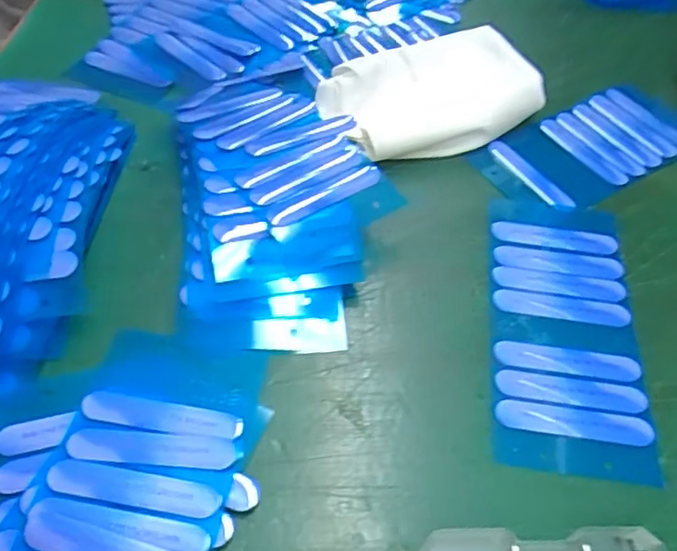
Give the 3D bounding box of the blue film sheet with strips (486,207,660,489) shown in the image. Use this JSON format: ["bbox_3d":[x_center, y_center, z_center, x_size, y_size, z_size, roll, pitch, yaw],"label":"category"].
[{"bbox_3d":[0.085,0.017,0.232,0.053,0.004,0.118,8,52,2],"label":"blue film sheet with strips"}]

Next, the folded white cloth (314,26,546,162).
[{"bbox_3d":[0.046,-0.092,0.300,0.105,0.020,0.071,-19,56,-18],"label":"folded white cloth"}]

